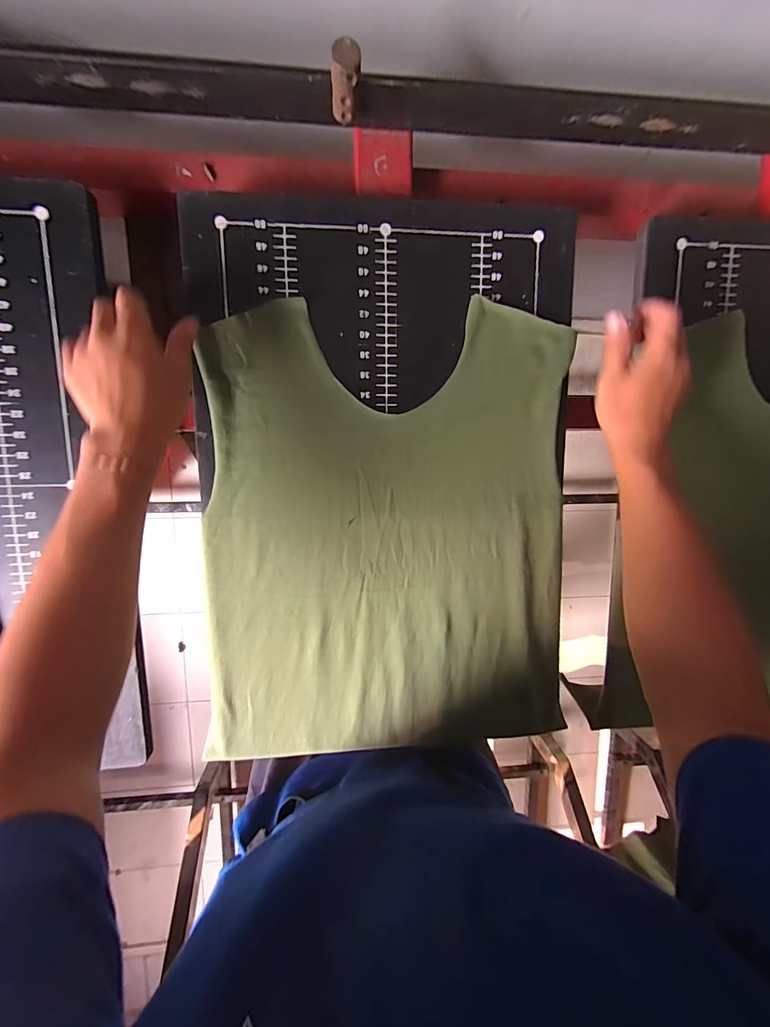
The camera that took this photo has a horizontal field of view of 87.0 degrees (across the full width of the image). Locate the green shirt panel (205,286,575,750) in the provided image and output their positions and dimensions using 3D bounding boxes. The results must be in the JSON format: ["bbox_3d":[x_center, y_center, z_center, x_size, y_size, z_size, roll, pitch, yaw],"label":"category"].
[{"bbox_3d":[0.006,0.038,0.452,0.395,0.015,0.483,-3,98,-5],"label":"green shirt panel"}]

